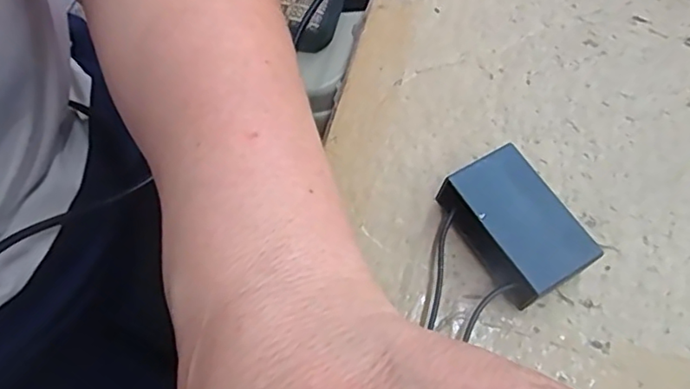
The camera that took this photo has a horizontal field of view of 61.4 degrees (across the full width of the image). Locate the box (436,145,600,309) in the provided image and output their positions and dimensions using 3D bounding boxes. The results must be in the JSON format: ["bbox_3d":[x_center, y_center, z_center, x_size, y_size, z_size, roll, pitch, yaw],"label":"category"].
[{"bbox_3d":[0.057,0.011,0.195,0.033,0.022,0.046,-29,68,-10],"label":"box"}]

